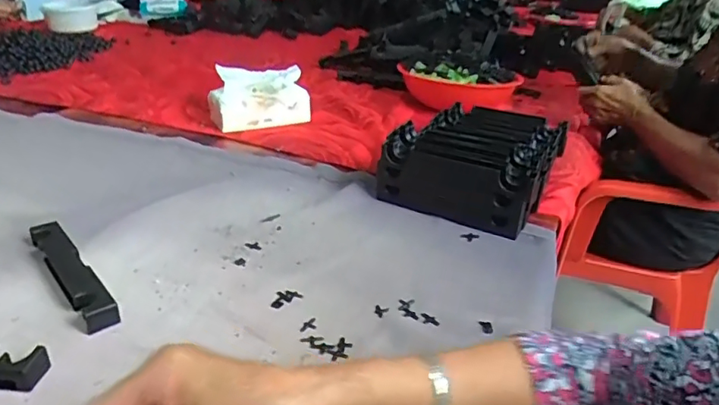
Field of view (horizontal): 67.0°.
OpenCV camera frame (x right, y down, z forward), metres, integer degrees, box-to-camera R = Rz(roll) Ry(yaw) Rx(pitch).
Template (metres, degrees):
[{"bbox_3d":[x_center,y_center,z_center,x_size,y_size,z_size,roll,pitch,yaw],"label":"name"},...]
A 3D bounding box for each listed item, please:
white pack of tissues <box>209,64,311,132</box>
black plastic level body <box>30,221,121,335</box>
[{"bbox_3d":[-0.180,-0.190,0.980,0.170,0.083,0.103,-7,30,-17],"label":"white pack of tissues"},{"bbox_3d":[-0.299,0.069,0.562,0.030,0.028,0.193,-21,37,-36],"label":"black plastic level body"}]

